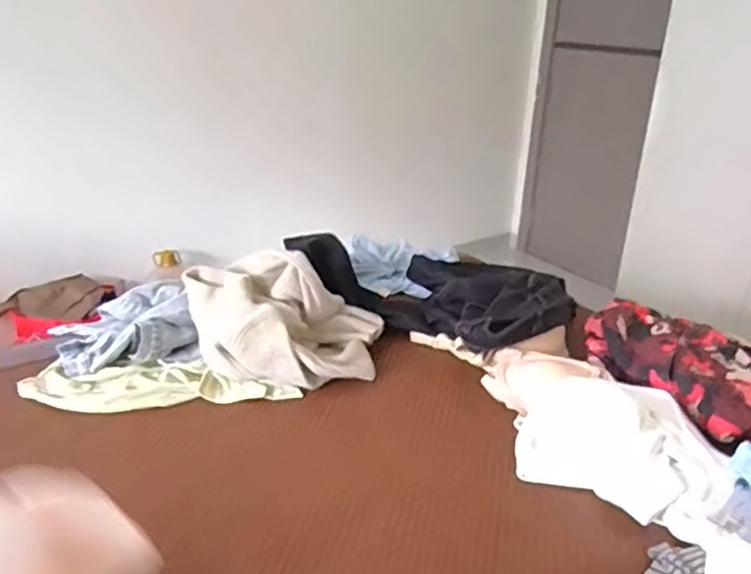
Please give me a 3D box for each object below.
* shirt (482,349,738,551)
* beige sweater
[{"bbox_3d":[0.325,0.209,0.964,0.395,0.069,0.255,20,31,35],"label":"shirt"},{"bbox_3d":[-0.164,0.049,1.163,0.341,0.178,0.247,-2,25,-8],"label":"beige sweater"}]

